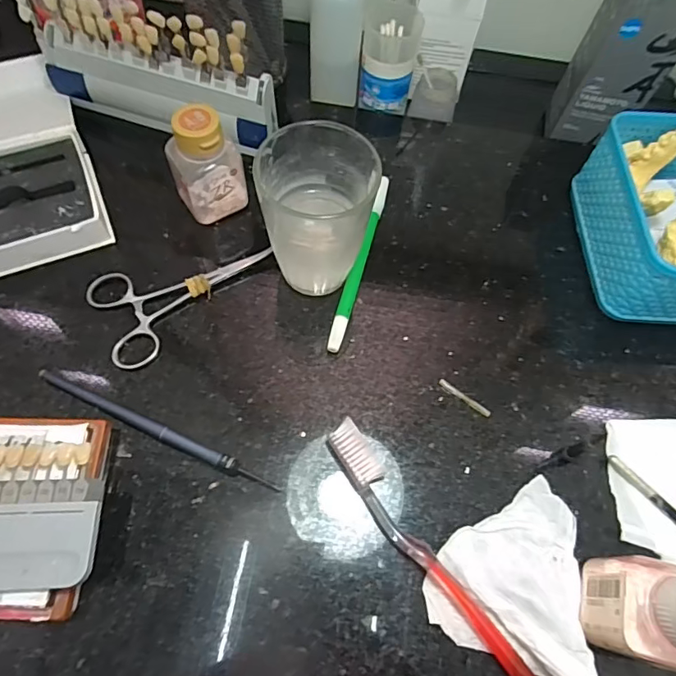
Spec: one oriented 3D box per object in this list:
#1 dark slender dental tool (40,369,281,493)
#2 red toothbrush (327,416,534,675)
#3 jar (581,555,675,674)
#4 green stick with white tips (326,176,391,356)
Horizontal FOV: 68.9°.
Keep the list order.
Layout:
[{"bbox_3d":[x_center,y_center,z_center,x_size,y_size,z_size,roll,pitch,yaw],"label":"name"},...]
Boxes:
[{"bbox_3d":[-0.105,0.053,0.282,0.153,0.009,0.008,23,64,8],"label":"dark slender dental tool"},{"bbox_3d":[0.054,0.123,0.253,0.020,0.015,0.187,-31,69,-18],"label":"red toothbrush"},{"bbox_3d":[0.142,0.124,0.225,0.035,0.070,0.045,9,63,1],"label":"jar"},{"bbox_3d":[0.016,-0.055,0.338,0.009,0.015,0.142,15,63,4],"label":"green stick with white tips"}]

